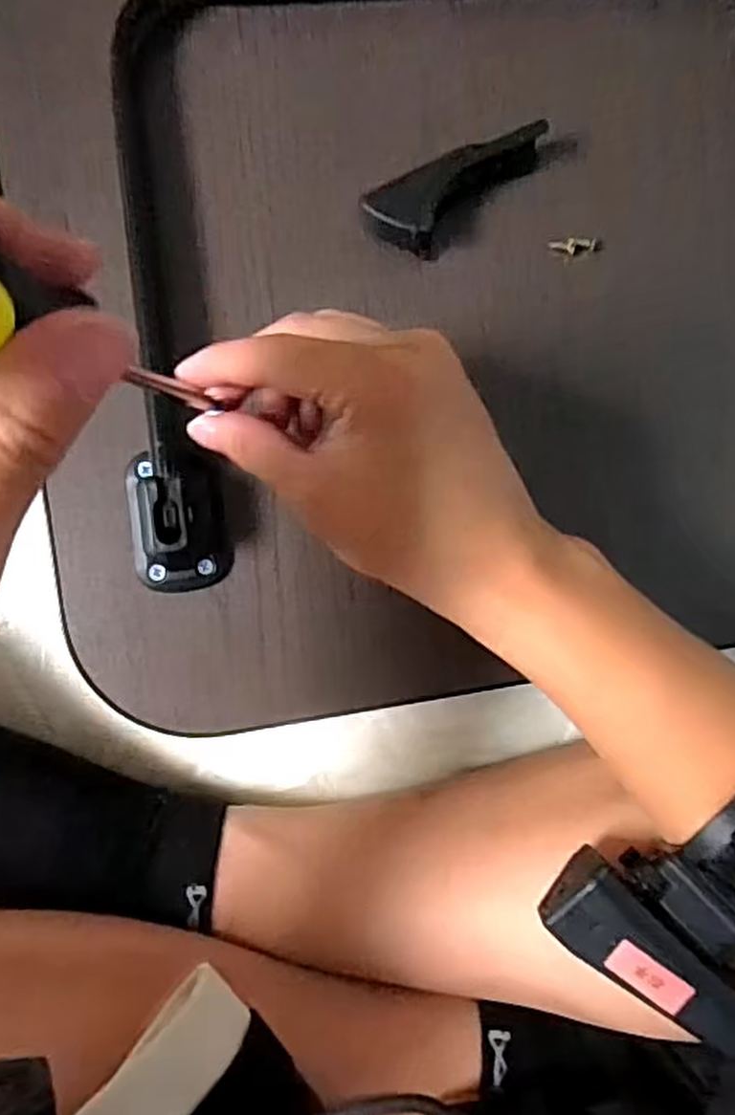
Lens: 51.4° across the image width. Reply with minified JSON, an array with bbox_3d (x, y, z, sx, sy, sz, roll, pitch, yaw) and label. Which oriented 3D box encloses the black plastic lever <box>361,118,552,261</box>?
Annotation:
[{"bbox_3d":[0.041,-0.159,0.334,0.088,0.024,0.027,-27,91,-6],"label":"black plastic lever"}]

